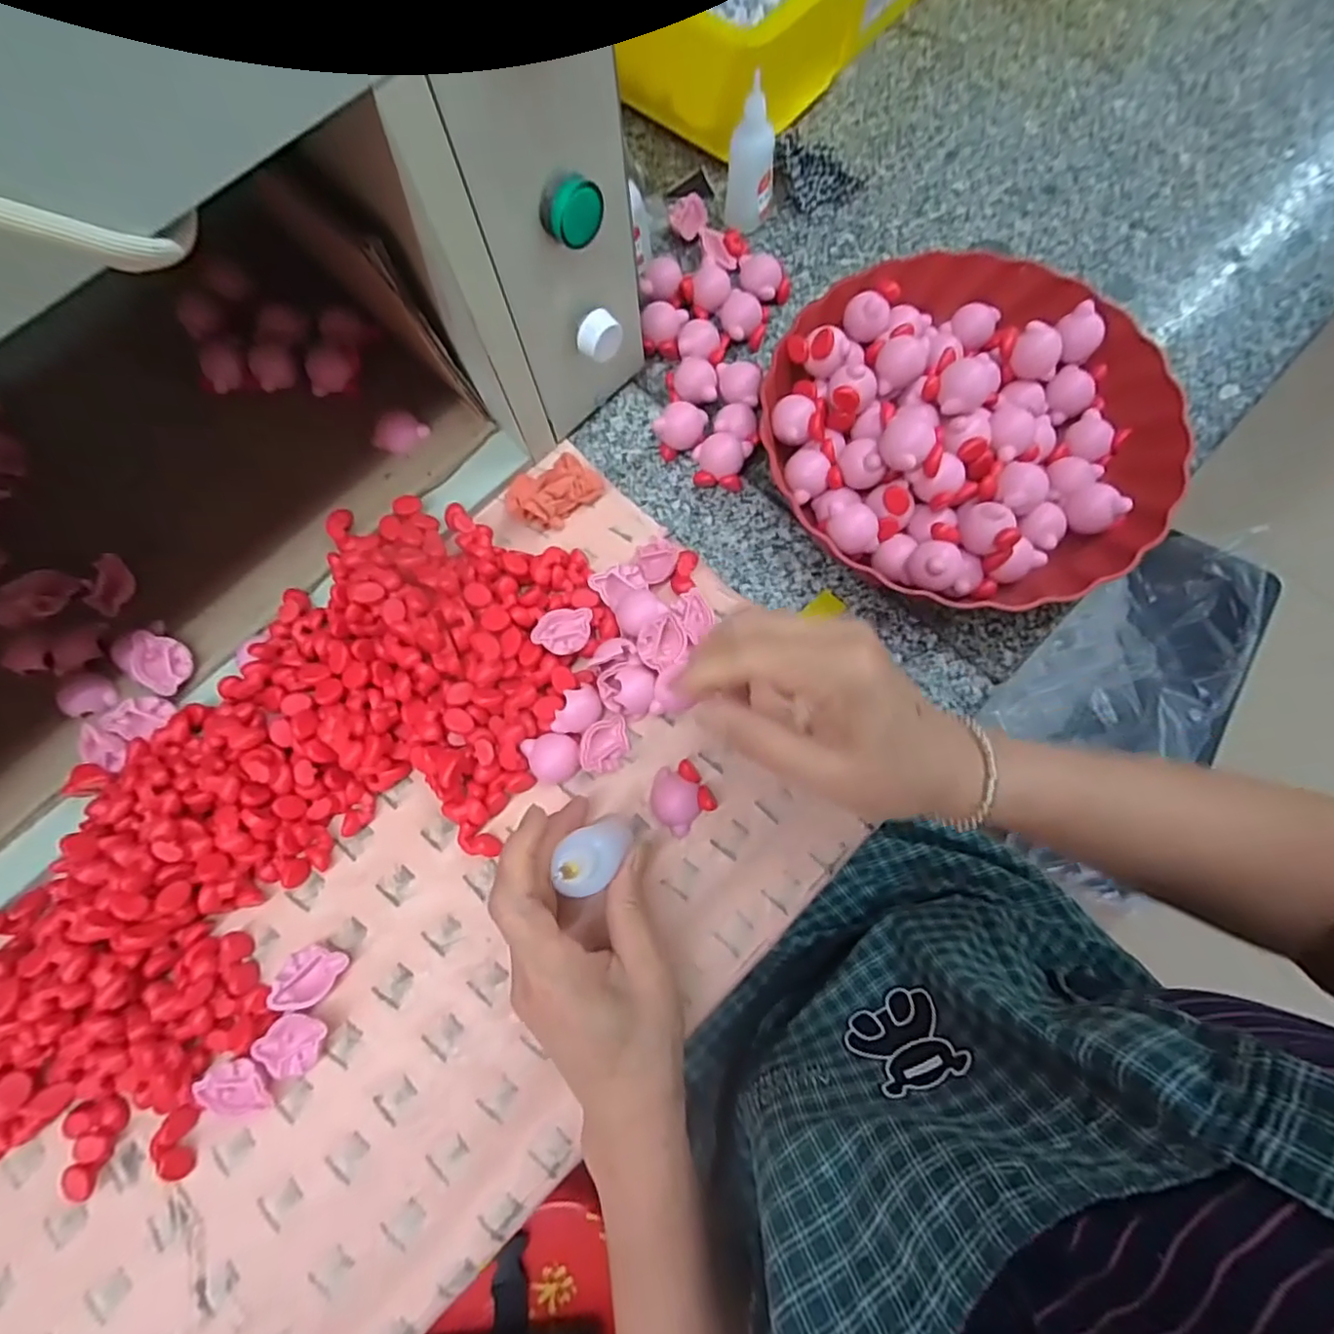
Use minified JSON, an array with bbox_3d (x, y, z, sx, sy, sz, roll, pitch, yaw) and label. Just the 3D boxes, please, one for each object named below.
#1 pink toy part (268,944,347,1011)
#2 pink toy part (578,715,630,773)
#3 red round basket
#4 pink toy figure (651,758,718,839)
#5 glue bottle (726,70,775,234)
[{"bbox_3d":[-0.188,0.162,0.317,0.024,0.016,0.032,33,79,10],"label":"pink toy part"},{"bbox_3d":[-0.035,0.046,0.347,0.027,0.022,0.028,-13,75,-1],"label":"pink toy part"},{"bbox_3d":[0.185,-0.148,0.374,0.228,0.067,0.234,-1,75,2],"label":"red round basket"},{"bbox_3d":[0.007,0.073,0.342,0.033,0.012,0.035,-41,77,-8],"label":"pink toy figure"},{"bbox_3d":[0.062,-0.359,0.431,0.034,0.084,0.030,7,75,4],"label":"glue bottle"}]

